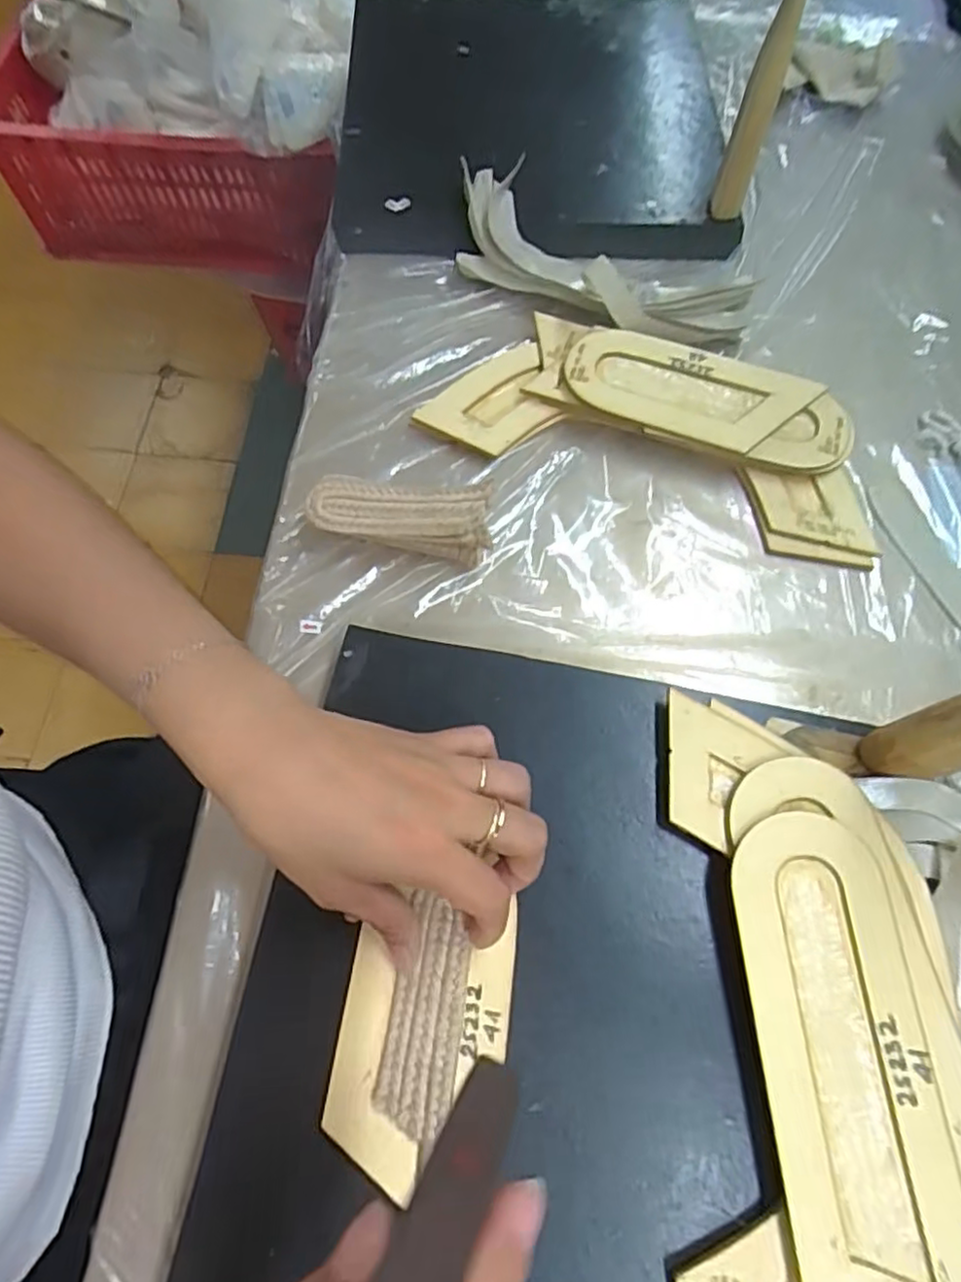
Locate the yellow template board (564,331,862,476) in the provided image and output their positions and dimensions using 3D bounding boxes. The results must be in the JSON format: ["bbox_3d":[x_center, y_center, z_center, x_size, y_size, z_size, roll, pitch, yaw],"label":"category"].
[{"bbox_3d":[0.144,-0.154,0.433,0.177,0.006,0.068,18,76,5],"label":"yellow template board"}]

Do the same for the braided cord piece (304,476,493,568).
[{"bbox_3d":[-0.045,-0.070,0.395,0.100,0.036,0.032,8,67,2],"label":"braided cord piece"}]

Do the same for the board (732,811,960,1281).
[{"bbox_3d":[0.150,0.173,0.279,0.067,0.007,0.191,-4,68,1],"label":"board"}]

